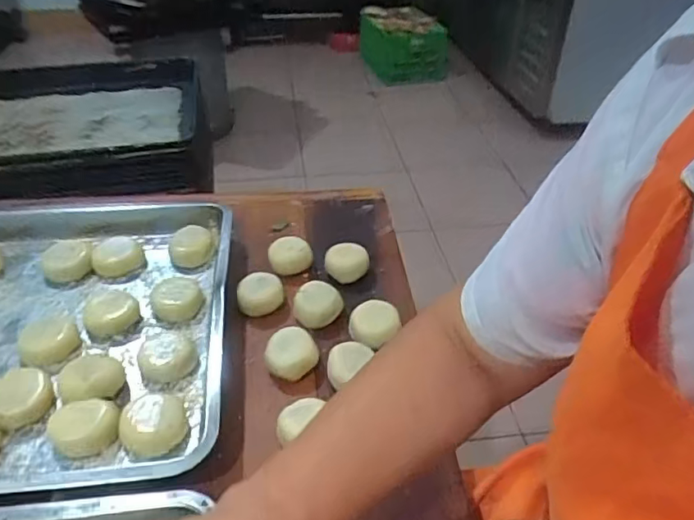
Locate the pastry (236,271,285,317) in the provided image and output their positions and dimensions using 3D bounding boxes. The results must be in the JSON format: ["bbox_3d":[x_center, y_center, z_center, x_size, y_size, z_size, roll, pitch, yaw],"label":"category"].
[{"bbox_3d":[-0.098,0.039,0.633,0.050,0.037,0.043,-2,37,-8],"label":"pastry"}]

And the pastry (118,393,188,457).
[{"bbox_3d":[-0.171,0.146,0.492,0.055,0.026,0.053,-15,41,-24],"label":"pastry"}]

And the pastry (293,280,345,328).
[{"bbox_3d":[-0.032,0.052,0.628,0.055,0.038,0.047,4,37,0],"label":"pastry"}]

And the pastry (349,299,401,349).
[{"bbox_3d":[0.029,0.067,0.598,0.045,0.020,0.054,30,44,31],"label":"pastry"}]

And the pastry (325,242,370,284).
[{"bbox_3d":[0.000,0.003,0.679,0.052,0.022,0.053,2,37,-2],"label":"pastry"}]

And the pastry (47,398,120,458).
[{"bbox_3d":[-0.229,0.142,0.485,0.054,0.033,0.042,-12,39,-20],"label":"pastry"}]

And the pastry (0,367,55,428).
[{"bbox_3d":[-0.302,0.127,0.515,0.052,0.021,0.058,-18,42,-27],"label":"pastry"}]

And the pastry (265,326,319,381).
[{"bbox_3d":[-0.057,0.097,0.570,0.053,0.037,0.051,-2,37,-8],"label":"pastry"}]

